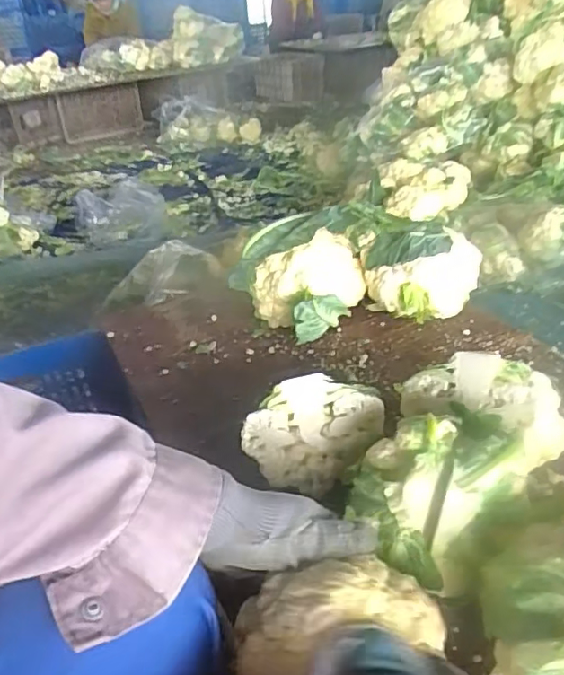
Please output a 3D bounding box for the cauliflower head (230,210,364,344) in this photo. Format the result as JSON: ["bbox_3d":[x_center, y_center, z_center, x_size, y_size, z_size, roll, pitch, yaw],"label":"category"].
[{"bbox_3d":[0.039,-0.096,0.801,0.175,0.146,0.164,-3,31,2],"label":"cauliflower head"}]

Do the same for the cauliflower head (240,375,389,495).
[{"bbox_3d":[0.031,0.097,0.568,0.128,0.081,0.086,-20,34,-24],"label":"cauliflower head"}]

